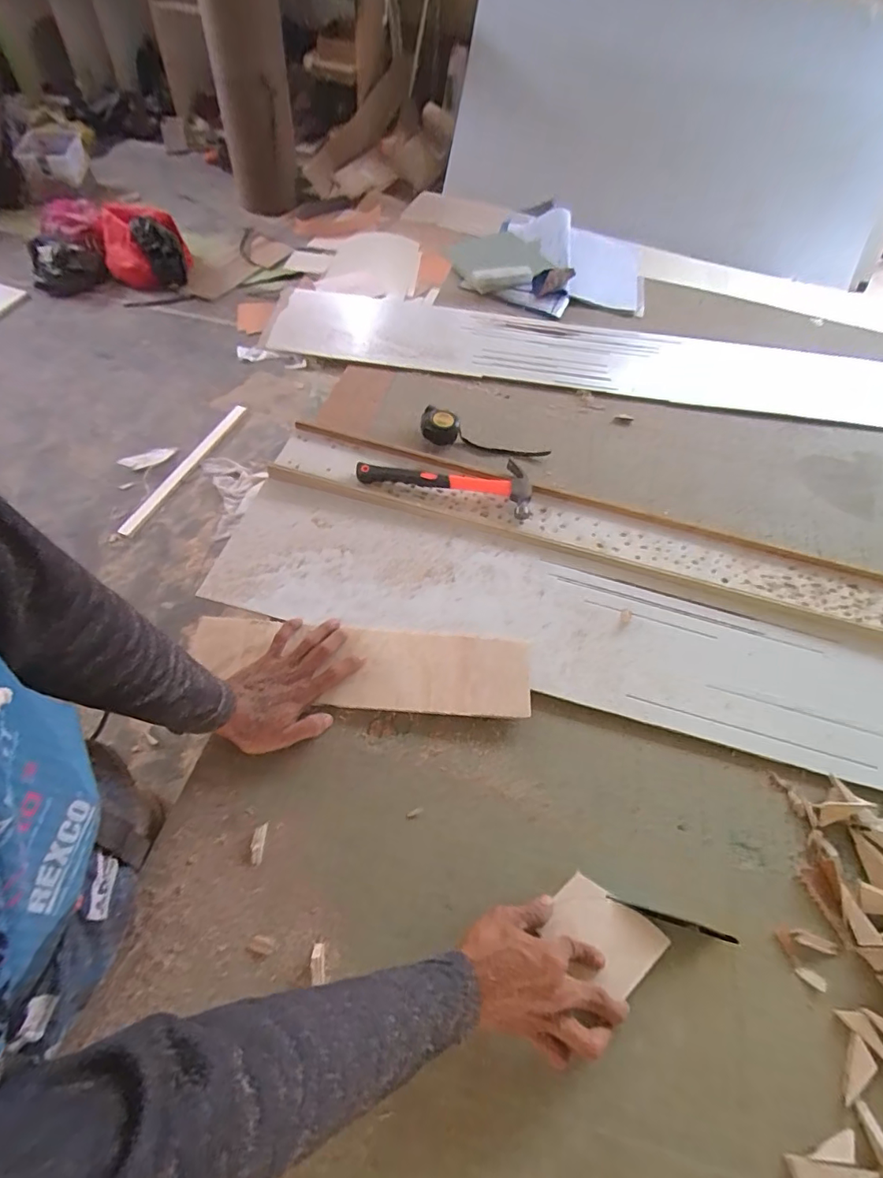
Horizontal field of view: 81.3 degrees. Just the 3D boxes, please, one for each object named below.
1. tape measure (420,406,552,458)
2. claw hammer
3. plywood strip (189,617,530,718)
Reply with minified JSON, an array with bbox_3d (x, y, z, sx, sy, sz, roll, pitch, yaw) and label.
[{"bbox_3d":[0.071,-0.252,0.855,0.214,0.044,0.052,13,59,4],"label":"tape measure"},{"bbox_3d":[0.010,-0.179,0.797,0.271,0.027,0.099,13,59,4],"label":"claw hammer"},{"bbox_3d":[-0.096,0.093,0.627,0.402,0.015,0.099,5,64,-1],"label":"plywood strip"}]

